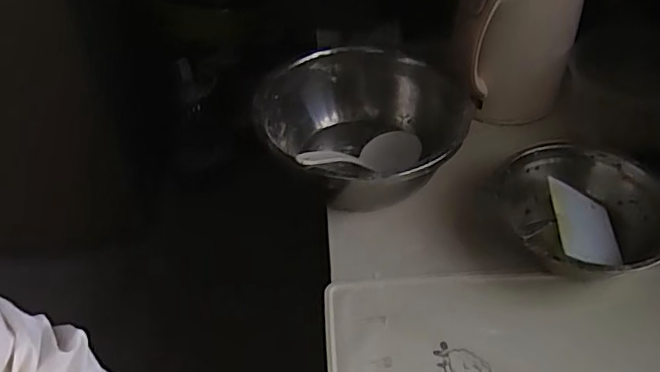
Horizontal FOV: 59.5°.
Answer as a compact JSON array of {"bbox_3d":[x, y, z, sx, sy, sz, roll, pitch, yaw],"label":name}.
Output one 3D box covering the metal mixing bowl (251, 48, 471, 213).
[{"bbox_3d":[0.031,-0.062,0.691,0.211,0.121,0.239,-29,51,-21],"label":"metal mixing bowl"}]

